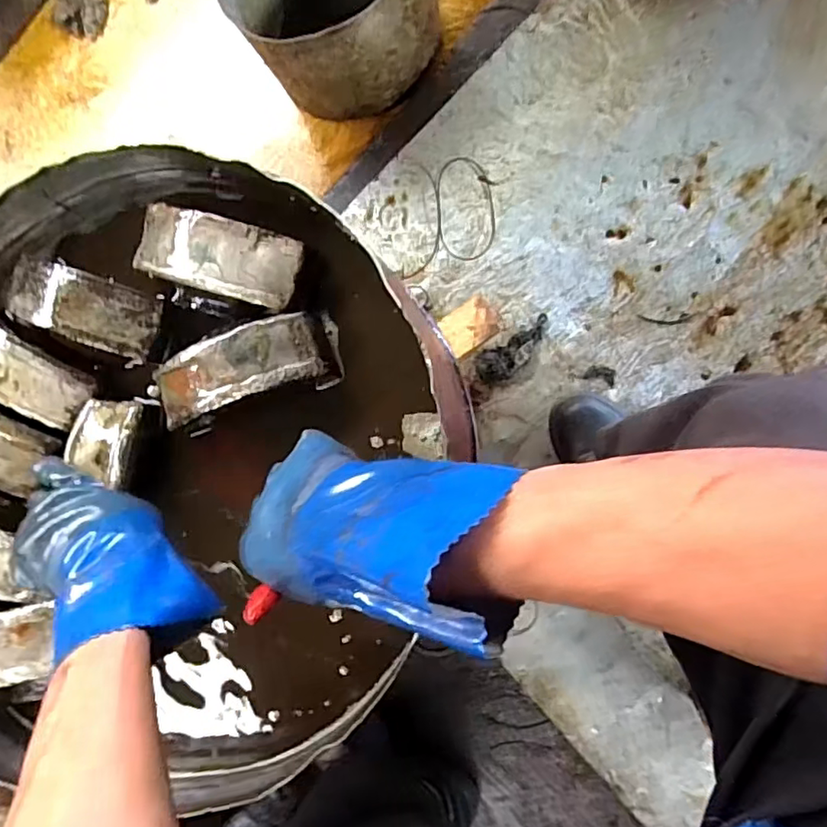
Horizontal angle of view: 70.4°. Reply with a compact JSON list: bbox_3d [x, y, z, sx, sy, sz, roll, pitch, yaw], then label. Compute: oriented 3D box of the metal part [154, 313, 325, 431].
[{"bbox_3d":[-0.158,-0.040,0.515,0.156,0.038,0.061,-19,83,9],"label":"metal part"}]

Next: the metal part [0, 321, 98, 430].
[{"bbox_3d":[-0.378,-0.041,0.555,0.150,0.028,0.060,29,92,11],"label":"metal part"}]

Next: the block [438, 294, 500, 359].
[{"bbox_3d":[0.063,-0.100,0.661,0.064,0.015,0.050,-38,81,6],"label":"block"}]

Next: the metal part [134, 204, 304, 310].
[{"bbox_3d":[-0.178,-0.141,0.516,0.153,0.030,0.060,17,90,11],"label":"metal part"}]

